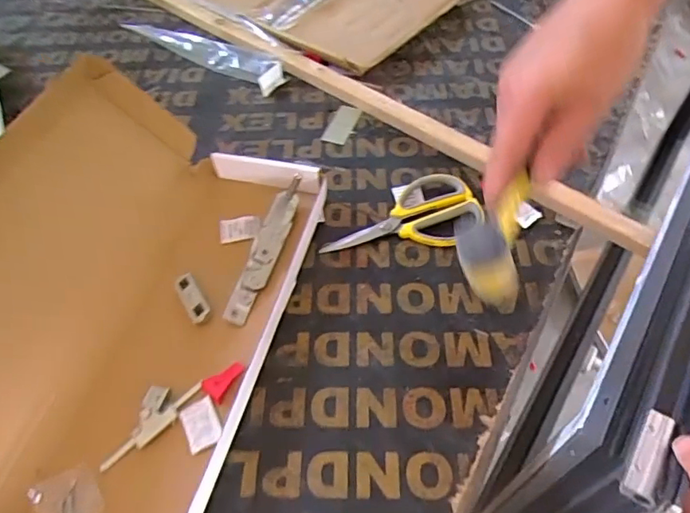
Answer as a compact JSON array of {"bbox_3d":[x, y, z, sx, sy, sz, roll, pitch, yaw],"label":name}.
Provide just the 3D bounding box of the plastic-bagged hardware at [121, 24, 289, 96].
[{"bbox_3d":[-0.197,-0.295,0.744,0.284,0.025,0.054,30,60,24],"label":"plastic-bagged hardware"}]

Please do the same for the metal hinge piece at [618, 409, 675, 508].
[{"bbox_3d":[0.192,0.125,0.333,0.017,0.009,0.060,25,63,21],"label":"metal hinge piece"}]

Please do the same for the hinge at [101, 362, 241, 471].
[{"bbox_3d":[-0.142,0.119,0.429,0.122,0.011,0.041,-26,55,-15],"label":"hinge"}]

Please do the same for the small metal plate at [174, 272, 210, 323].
[{"bbox_3d":[-0.141,0.038,0.486,0.021,0.005,0.054,-44,59,7],"label":"small metal plate"}]

